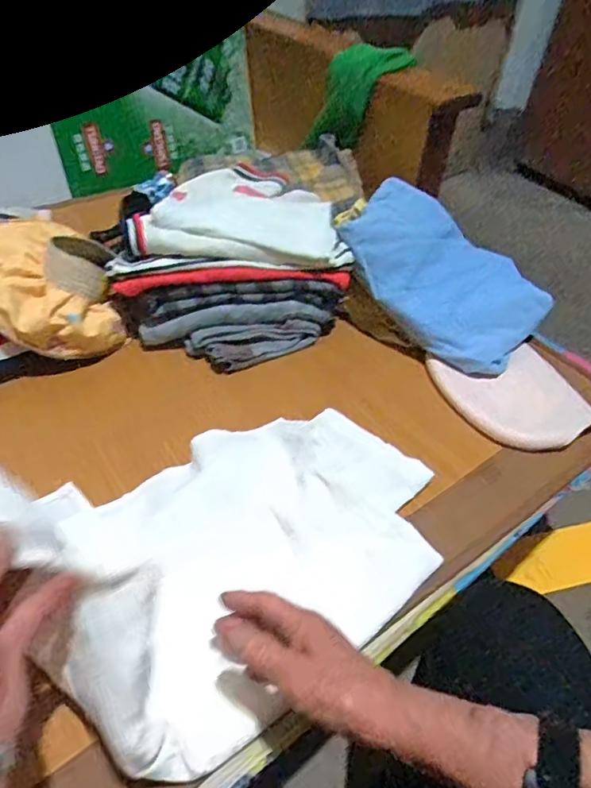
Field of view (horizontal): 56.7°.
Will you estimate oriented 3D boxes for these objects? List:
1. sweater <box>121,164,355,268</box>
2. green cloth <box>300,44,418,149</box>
[{"bbox_3d":[-0.073,-0.263,0.755,0.268,0.036,0.248,0,46,-3],"label":"sweater"},{"bbox_3d":[0.087,-0.483,0.894,0.100,0.210,0.053,27,40,-25],"label":"green cloth"}]

